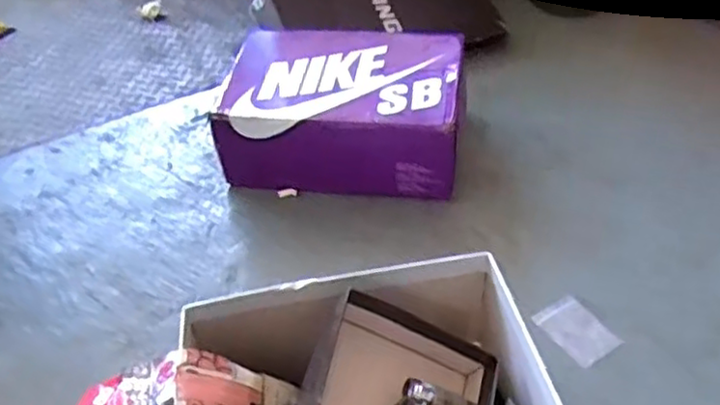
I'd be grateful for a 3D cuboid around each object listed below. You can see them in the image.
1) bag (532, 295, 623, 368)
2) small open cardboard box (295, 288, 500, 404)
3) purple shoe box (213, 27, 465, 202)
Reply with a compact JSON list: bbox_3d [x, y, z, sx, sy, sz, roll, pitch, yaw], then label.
[{"bbox_3d":[0.238,0.140,0.769,0.059,0.008,0.080,-25,47,-22],"label":"bag"},{"bbox_3d":[0.021,0.199,0.561,0.166,0.076,0.231,25,55,2],"label":"small open cardboard box"},{"bbox_3d":[-0.017,-0.130,0.976,0.303,0.124,0.229,3,43,7],"label":"purple shoe box"}]

